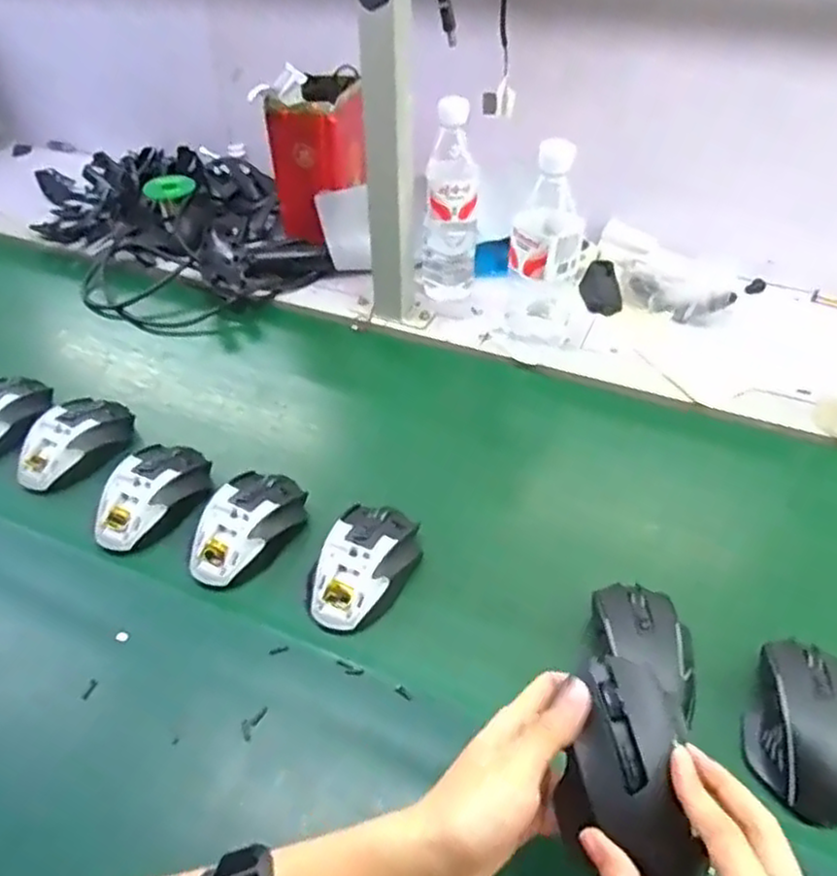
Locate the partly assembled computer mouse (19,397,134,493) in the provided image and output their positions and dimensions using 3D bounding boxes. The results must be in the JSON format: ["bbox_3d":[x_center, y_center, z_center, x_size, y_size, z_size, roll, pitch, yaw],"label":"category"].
[{"bbox_3d":[-0.325,0.003,0.681,0.075,0.034,0.115,20,47,21],"label":"partly assembled computer mouse"}]

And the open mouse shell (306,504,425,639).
[{"bbox_3d":[-0.042,0.098,0.568,0.068,0.029,0.108,15,45,17],"label":"open mouse shell"}]

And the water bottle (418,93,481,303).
[{"bbox_3d":[0.034,-0.257,0.829,0.064,0.238,0.061,-7,43,-6],"label":"water bottle"}]

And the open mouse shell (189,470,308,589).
[{"bbox_3d":[-0.141,0.070,0.600,0.064,0.036,0.113,17,46,19],"label":"open mouse shell"}]

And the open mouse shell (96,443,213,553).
[{"bbox_3d":[-0.233,0.046,0.629,0.070,0.037,0.114,18,46,20],"label":"open mouse shell"}]

